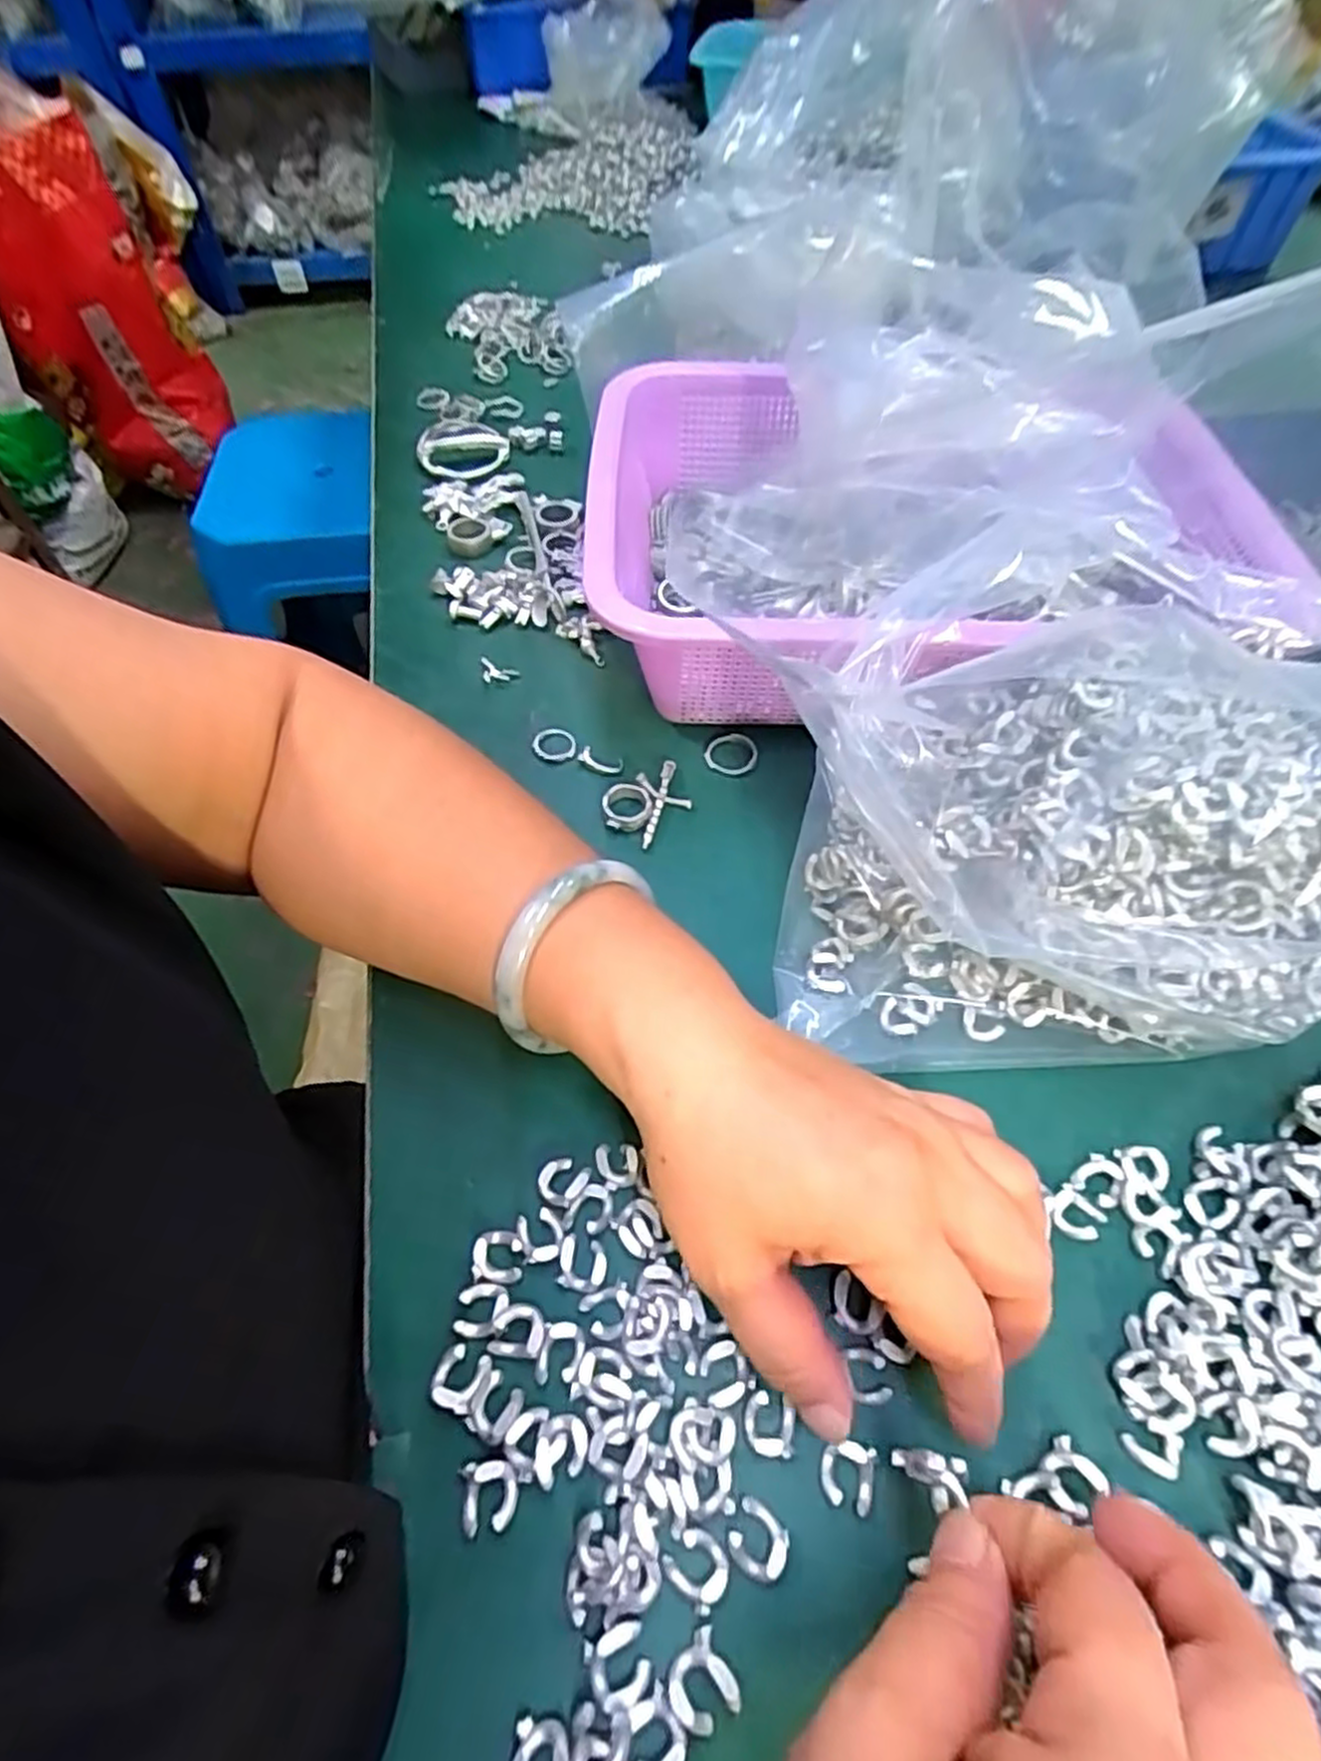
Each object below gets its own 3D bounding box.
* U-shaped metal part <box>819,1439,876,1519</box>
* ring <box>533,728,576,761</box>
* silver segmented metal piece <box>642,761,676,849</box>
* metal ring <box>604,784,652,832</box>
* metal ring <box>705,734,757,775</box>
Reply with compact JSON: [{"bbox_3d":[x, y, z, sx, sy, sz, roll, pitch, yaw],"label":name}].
[{"bbox_3d":[0.051,0.163,0.211,0.014,0.004,0.015,9,56,6],"label":"U-shaped metal part"},{"bbox_3d":[-0.050,-0.065,0.362,0.020,0.004,0.019,-3,55,-2],"label":"ring"},{"bbox_3d":[-0.001,-0.036,0.343,0.006,0.006,0.045,12,56,9],"label":"silver segmented metal piece"},{"bbox_3d":[-0.014,-0.033,0.339,0.021,0.007,0.023,0,55,0],"label":"metal ring"},{"bbox_3d":[0.033,-0.060,0.362,0.023,0.005,0.022,0,55,0],"label":"metal ring"}]

